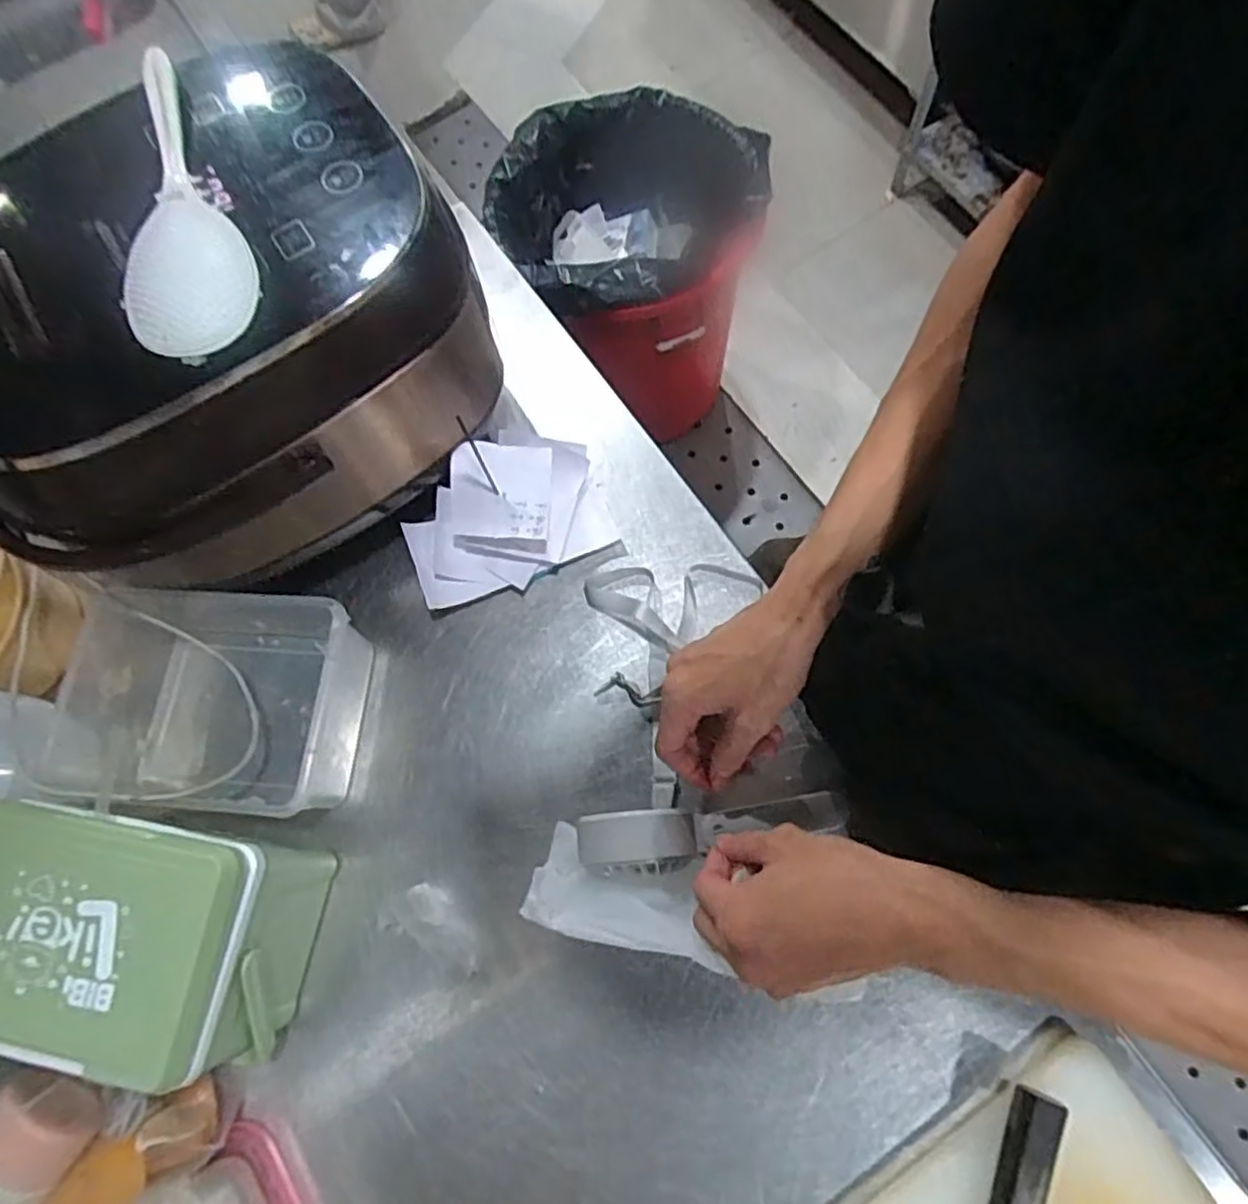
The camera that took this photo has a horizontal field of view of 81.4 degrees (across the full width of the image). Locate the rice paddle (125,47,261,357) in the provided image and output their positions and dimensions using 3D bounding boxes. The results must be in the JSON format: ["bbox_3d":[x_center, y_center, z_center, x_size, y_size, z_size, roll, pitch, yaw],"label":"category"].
[{"bbox_3d":[-0.270,-0.243,0.434,0.069,0.026,0.231,-20,72,-2],"label":"rice paddle"}]

